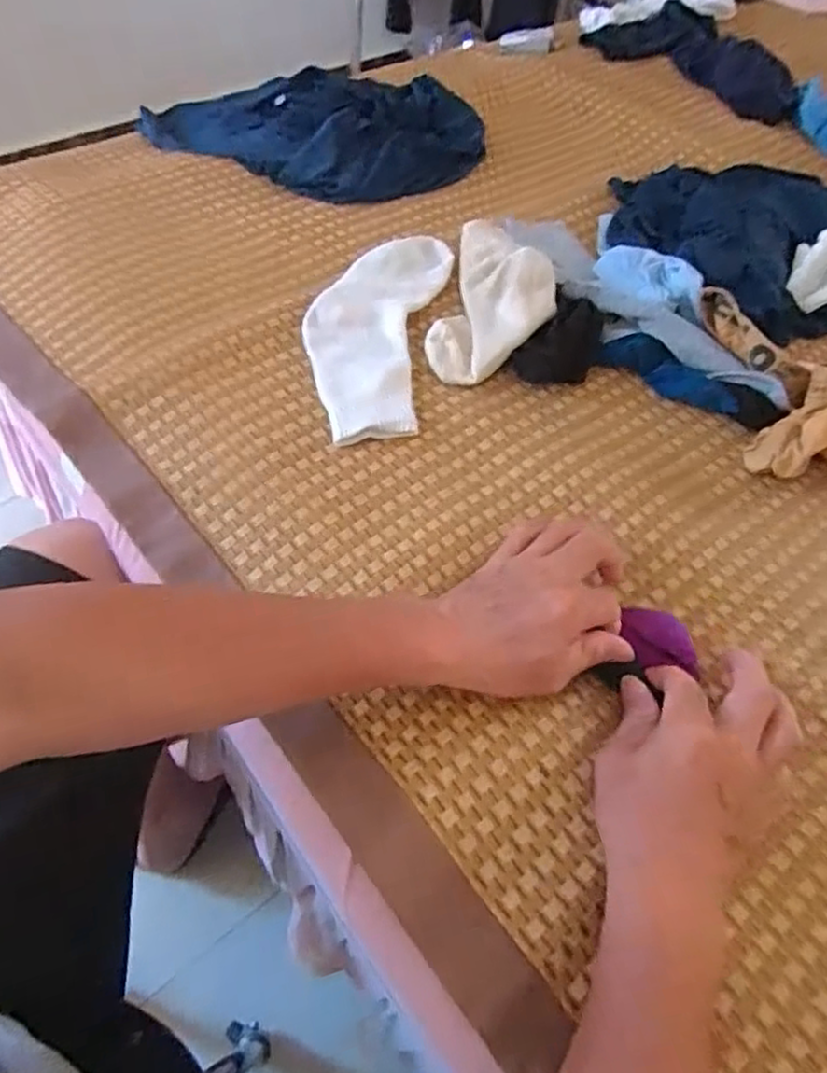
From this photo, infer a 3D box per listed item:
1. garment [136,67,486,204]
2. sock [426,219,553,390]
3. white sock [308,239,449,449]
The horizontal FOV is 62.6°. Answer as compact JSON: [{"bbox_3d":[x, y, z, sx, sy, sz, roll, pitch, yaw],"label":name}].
[{"bbox_3d":[-0.130,-0.470,0.785,0.419,0.054,0.191,6,57,1],"label":"garment"},{"bbox_3d":[0.080,-0.230,0.650,0.103,0.057,0.209,13,58,6],"label":"sock"},{"bbox_3d":[-0.039,-0.192,0.633,0.114,0.018,0.260,9,57,3],"label":"white sock"}]

